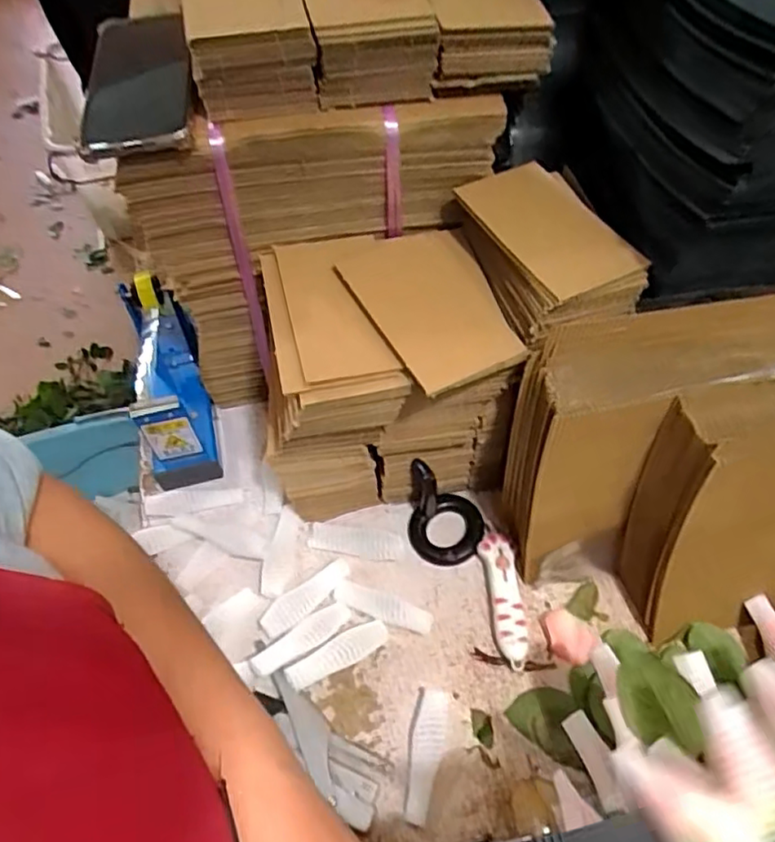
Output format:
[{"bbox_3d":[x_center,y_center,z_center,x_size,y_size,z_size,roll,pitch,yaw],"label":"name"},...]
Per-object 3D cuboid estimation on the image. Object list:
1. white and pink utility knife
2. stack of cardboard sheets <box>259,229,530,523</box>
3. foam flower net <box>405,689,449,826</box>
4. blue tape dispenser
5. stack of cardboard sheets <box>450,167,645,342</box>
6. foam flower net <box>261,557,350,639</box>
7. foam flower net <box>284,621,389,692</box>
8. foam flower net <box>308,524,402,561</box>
[{"bbox_3d":[0.103,0.156,0.544,0.030,0.019,0.116,-6,56,-2],"label":"white and pink utility knife"},{"bbox_3d":[-0.004,-0.032,0.553,0.195,0.210,0.167,-6,56,-3],"label":"stack of cardboard sheets"},{"bbox_3d":[0.030,0.255,0.473,0.025,0.013,0.090,7,57,6],"label":"foam flower net"},{"bbox_3d":[-0.216,-0.042,0.607,0.068,0.130,0.169,-12,57,-6],"label":"blue tape dispenser"},{"bbox_3d":[0.121,-0.131,0.474,0.091,0.048,0.159,-17,57,-9],"label":"stack of cardboard sheets"},{"bbox_3d":[-0.072,0.153,0.542,0.089,0.012,0.024,-38,63,-21],"label":"foam flower net"},{"bbox_3d":[-0.041,0.191,0.509,0.090,0.005,0.026,-15,72,-27],"label":"foam flower net"},{"bbox_3d":[-0.031,0.112,0.572,0.086,0.009,0.027,7,57,6],"label":"foam flower net"}]

